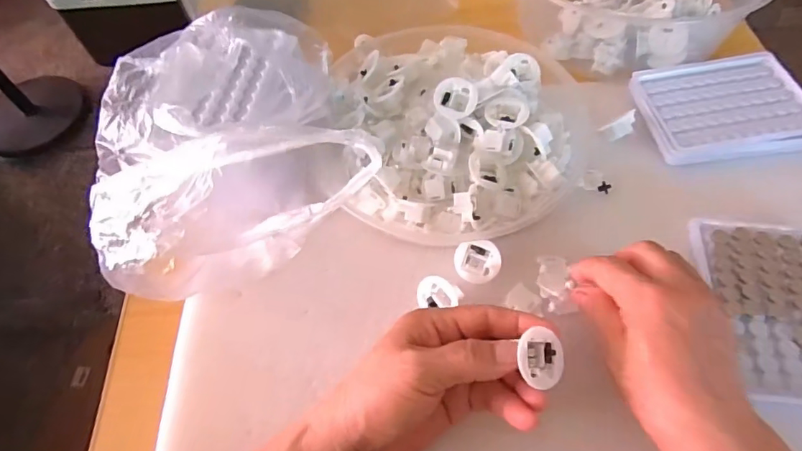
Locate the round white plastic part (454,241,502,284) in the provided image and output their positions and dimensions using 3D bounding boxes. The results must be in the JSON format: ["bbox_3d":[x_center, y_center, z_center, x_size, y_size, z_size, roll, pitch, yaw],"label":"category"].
[{"bbox_3d":[0.056,0.026,0.356,0.032,0.008,0.030,0,91,13],"label":"round white plastic part"}]

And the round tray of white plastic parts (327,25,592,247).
[{"bbox_3d":[0.050,-0.094,0.401,0.209,0.056,0.228,-1,59,2],"label":"round tray of white plastic parts"}]

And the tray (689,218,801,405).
[{"bbox_3d":[0.257,0.054,0.329,0.091,0.011,0.128,1,59,4],"label":"tray"}]

